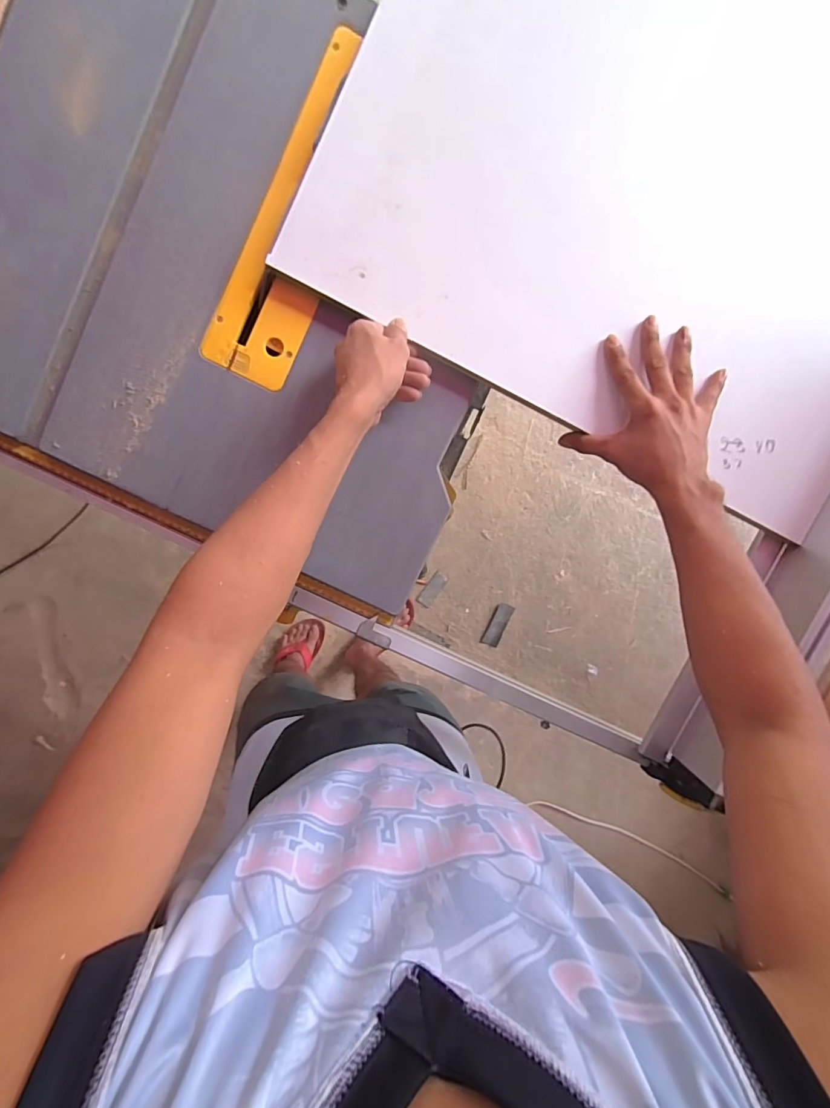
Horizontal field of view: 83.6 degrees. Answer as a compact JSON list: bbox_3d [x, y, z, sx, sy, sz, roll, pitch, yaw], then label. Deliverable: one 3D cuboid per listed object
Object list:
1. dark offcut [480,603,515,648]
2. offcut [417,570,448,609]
[{"bbox_3d":[0.258,0.221,1.440,0.053,0.007,0.139,25,96,-4],"label":"dark offcut"},{"bbox_3d":[0.054,0.108,1.417,0.049,0.006,0.114,34,95,-4],"label":"offcut"}]

